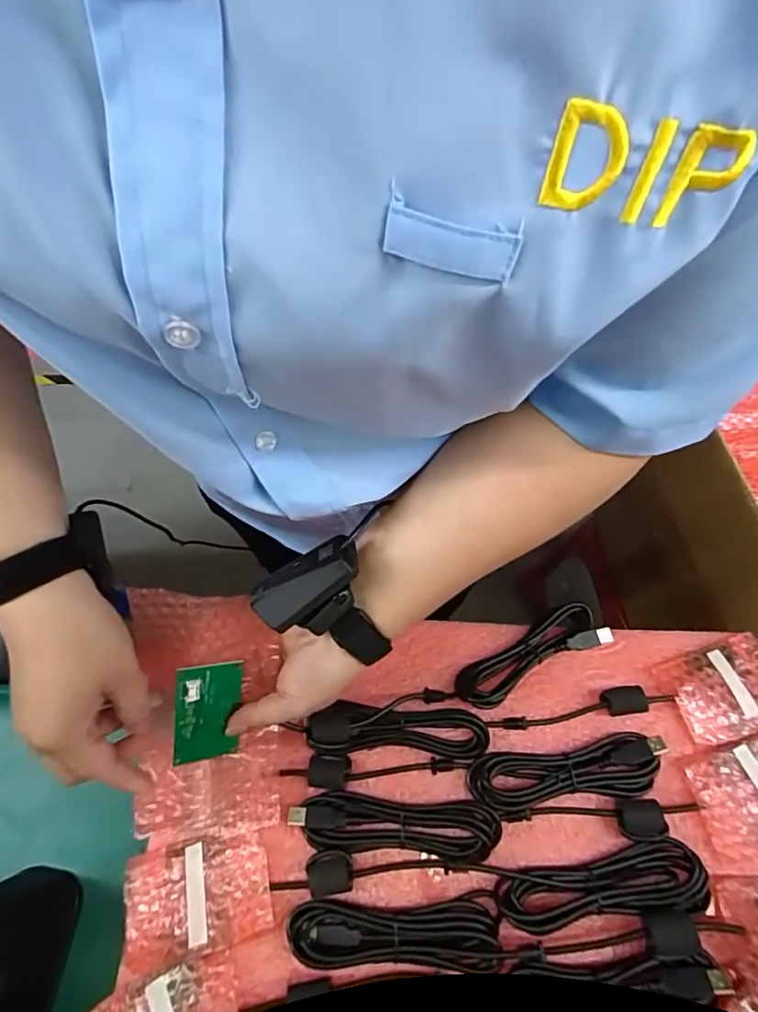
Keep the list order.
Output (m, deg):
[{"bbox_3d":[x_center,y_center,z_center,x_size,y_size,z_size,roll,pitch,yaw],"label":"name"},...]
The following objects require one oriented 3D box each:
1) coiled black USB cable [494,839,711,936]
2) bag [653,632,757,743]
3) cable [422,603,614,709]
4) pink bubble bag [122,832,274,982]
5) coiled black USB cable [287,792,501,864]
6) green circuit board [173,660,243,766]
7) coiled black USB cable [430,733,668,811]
[{"bbox_3d":[0.159,0.274,0.368,0.147,0.023,0.043,-6,61,-4],"label":"coiled black USB cable"},{"bbox_3d":[0.295,0.151,0.425,0.096,0.020,0.069,-18,63,-10],"label":"bag"},{"bbox_3d":[0.122,0.136,0.448,0.174,0.022,0.043,-23,64,-13],"label":"cable"},{"bbox_3d":[-0.130,0.281,0.369,0.098,0.025,0.068,-11,62,-7],"label":"pink bubble bag"},{"bbox_3d":[0.011,0.242,0.388,0.154,0.013,0.038,3,61,1],"label":"coiled black USB cable"},{"bbox_3d":[-0.120,0.145,0.361,0.045,0.005,0.067,1,95,-33],"label":"green circuit board"},{"bbox_3d":[0.135,0.211,0.401,0.175,0.020,0.042,-6,61,-4],"label":"coiled black USB cable"}]

